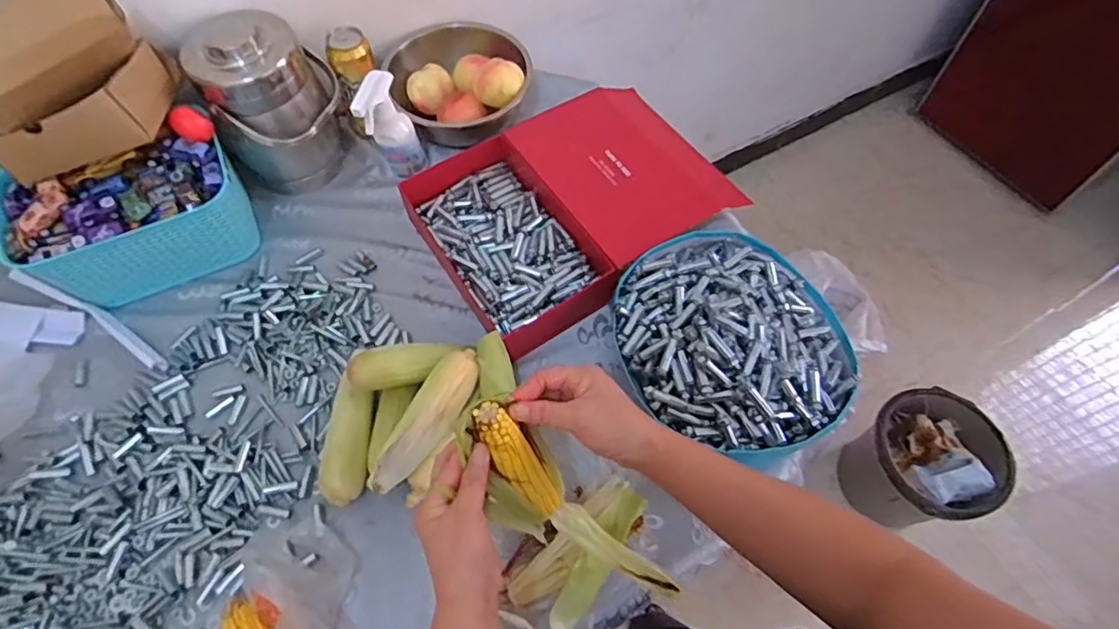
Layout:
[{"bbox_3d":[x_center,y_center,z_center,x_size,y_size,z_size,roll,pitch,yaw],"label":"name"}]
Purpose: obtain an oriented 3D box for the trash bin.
[{"bbox_3d":[0.790,0.355,1.365,0.284,0.306,0.265,-15,62,-8],"label":"trash bin"}]

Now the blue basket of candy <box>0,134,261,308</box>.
[{"bbox_3d":[-0.584,-0.139,0.823,0.276,0.157,0.157,-27,64,-14],"label":"blue basket of candy"}]

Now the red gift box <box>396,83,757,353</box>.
[{"bbox_3d":[0.023,-0.163,0.883,0.416,0.082,0.323,-31,65,-16],"label":"red gift box"}]

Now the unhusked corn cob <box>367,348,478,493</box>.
[{"bbox_3d":[-0.152,0.124,0.698,0.052,0.051,0.186,25,64,14],"label":"unhusked corn cob"}]

